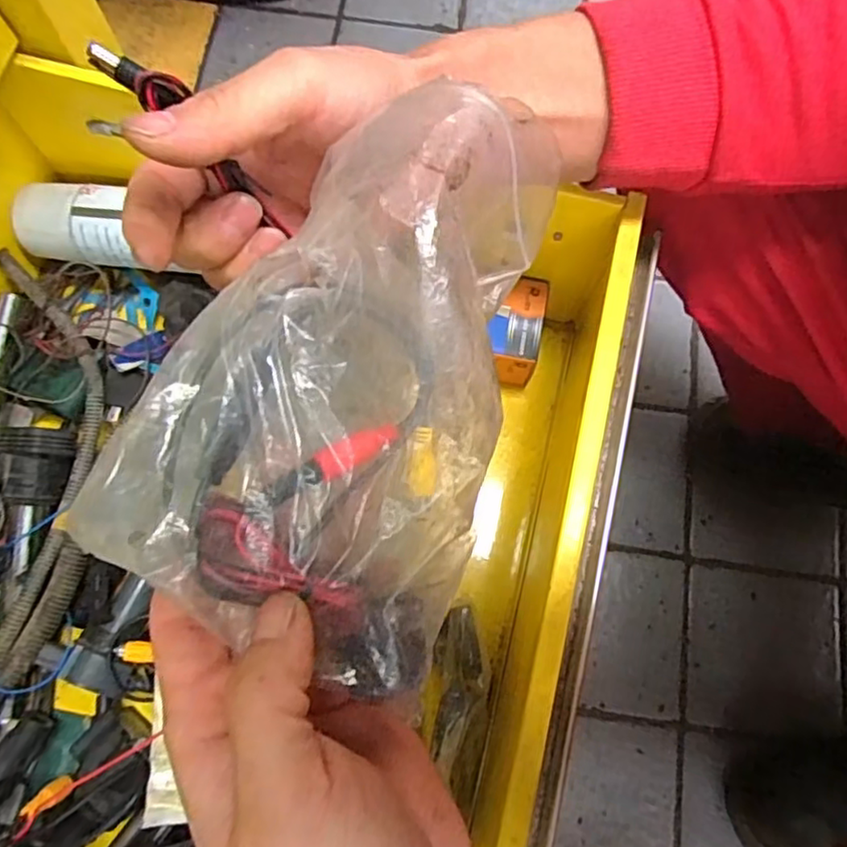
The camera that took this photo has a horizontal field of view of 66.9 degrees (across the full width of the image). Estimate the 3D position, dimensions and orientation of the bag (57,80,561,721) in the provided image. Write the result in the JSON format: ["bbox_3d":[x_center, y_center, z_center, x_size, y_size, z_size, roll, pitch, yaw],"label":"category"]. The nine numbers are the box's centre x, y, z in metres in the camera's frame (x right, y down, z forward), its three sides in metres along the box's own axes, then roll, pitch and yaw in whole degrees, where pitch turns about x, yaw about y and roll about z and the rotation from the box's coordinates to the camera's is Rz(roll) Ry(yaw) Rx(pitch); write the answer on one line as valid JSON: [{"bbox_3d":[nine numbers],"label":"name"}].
[{"bbox_3d":[-0.019,-0.022,0.215,0.105,0.061,0.190,21,76,5],"label":"bag"}]

